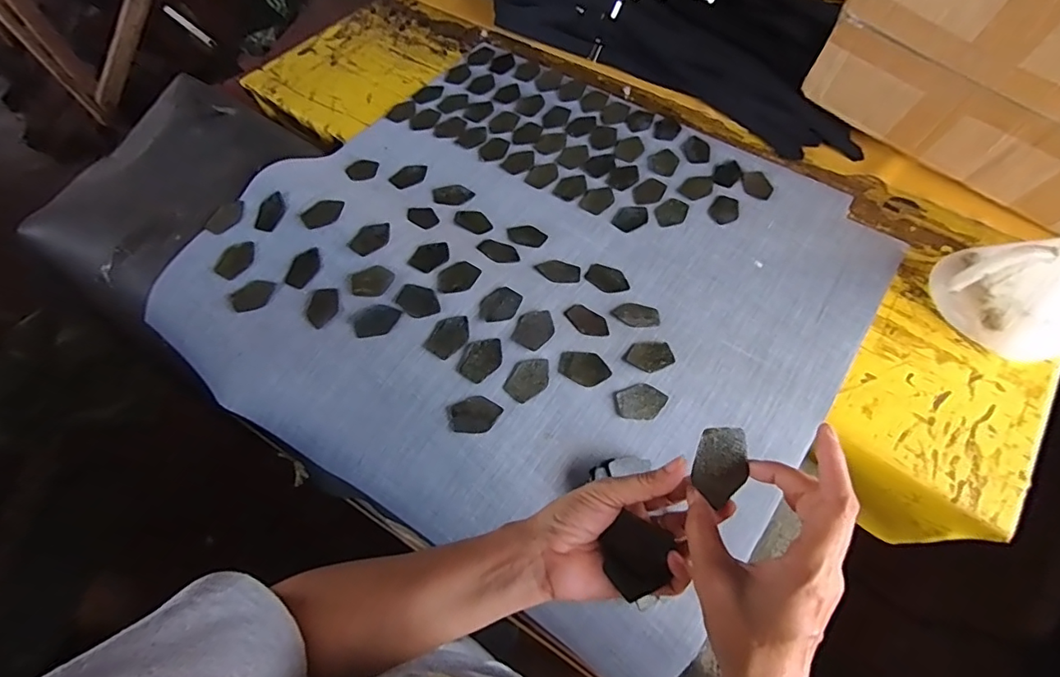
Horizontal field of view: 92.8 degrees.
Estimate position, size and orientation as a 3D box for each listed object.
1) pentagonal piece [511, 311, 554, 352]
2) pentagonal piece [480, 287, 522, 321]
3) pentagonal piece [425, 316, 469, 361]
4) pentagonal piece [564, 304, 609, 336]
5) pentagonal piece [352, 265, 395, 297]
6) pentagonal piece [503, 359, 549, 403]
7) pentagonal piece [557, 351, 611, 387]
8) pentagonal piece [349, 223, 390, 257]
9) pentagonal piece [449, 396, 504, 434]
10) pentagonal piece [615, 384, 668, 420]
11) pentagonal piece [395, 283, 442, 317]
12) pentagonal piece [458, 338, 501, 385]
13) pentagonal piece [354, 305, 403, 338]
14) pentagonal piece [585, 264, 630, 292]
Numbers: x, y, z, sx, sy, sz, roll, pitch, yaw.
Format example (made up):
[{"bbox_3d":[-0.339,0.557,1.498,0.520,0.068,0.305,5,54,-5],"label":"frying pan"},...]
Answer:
[{"bbox_3d":[0.006,-0.011,0.567,0.039,0.006,0.052,27,67,14],"label":"pentagonal piece"},{"bbox_3d":[-0.033,-0.038,0.581,0.037,0.010,0.052,28,67,15],"label":"pentagonal piece"},{"bbox_3d":[-0.089,-0.003,0.559,0.037,0.006,0.051,26,67,14],"label":"pentagonal piece"},{"bbox_3d":[0.067,-0.020,0.587,0.053,0.004,0.038,38,52,19],"label":"pentagonal piece"},{"bbox_3d":[-0.185,-0.067,0.595,0.050,0.004,0.040,-23,68,-2],"label":"pentagonal piece"},{"bbox_3d":[-0.001,0.044,0.544,0.038,0.004,0.052,30,79,4],"label":"pentagonal piece"},{"bbox_3d":[0.060,0.032,0.551,0.054,0.006,0.038,26,67,14],"label":"pentagonal piece"},{"bbox_3d":[-0.193,-0.123,0.617,0.036,0.006,0.051,36,69,18],"label":"pentagonal piece"},{"bbox_3d":[-0.057,0.081,0.529,0.051,0.004,0.037,6,80,-2],"label":"pentagonal piece"},{"bbox_3d":[0.120,0.069,0.540,0.053,0.008,0.036,-21,64,-9],"label":"pentagonal piece"},{"bbox_3d":[-0.128,-0.043,0.578,0.052,0.006,0.036,39,71,19],"label":"pentagonal piece"},{"bbox_3d":[-0.052,0.022,0.551,0.039,0.008,0.052,26,67,14],"label":"pentagonal piece"},{"bbox_3d":[-0.172,-0.021,0.573,0.053,0.006,0.037,-8,63,-2],"label":"pentagonal piece"},{"bbox_3d":[0.098,-0.074,0.634,0.054,0.006,0.038,24,66,13],"label":"pentagonal piece"}]

